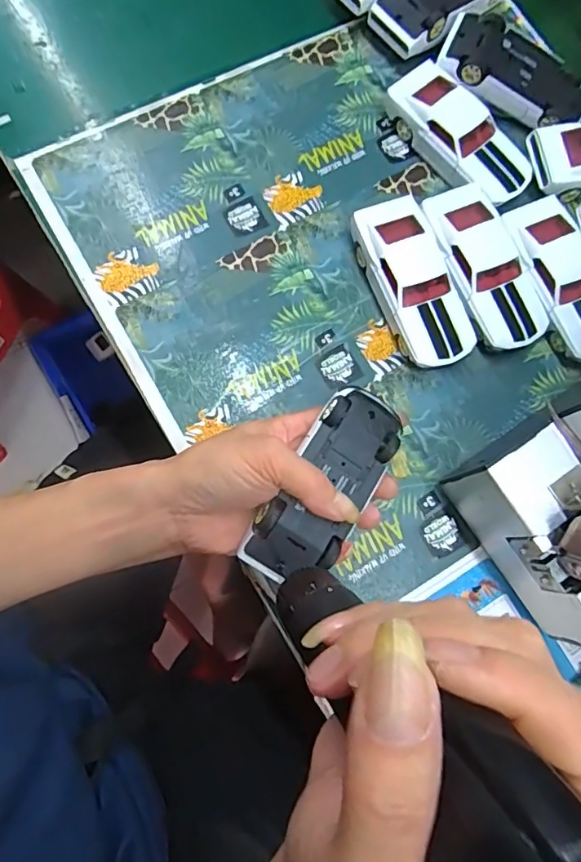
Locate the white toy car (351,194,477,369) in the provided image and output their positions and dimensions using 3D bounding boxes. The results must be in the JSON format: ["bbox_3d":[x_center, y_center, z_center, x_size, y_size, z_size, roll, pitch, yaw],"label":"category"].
[{"bbox_3d":[0.091,-0.109,0.388,0.055,0.035,0.128,-19,80,-10],"label":"white toy car"}]

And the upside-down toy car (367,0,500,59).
[{"bbox_3d":[0.127,-0.359,0.445,0.122,0.037,0.058,-37,83,-10],"label":"upside-down toy car"}]

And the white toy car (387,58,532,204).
[{"bbox_3d":[0.137,-0.236,0.417,0.062,0.034,0.125,-34,83,-12],"label":"white toy car"}]

